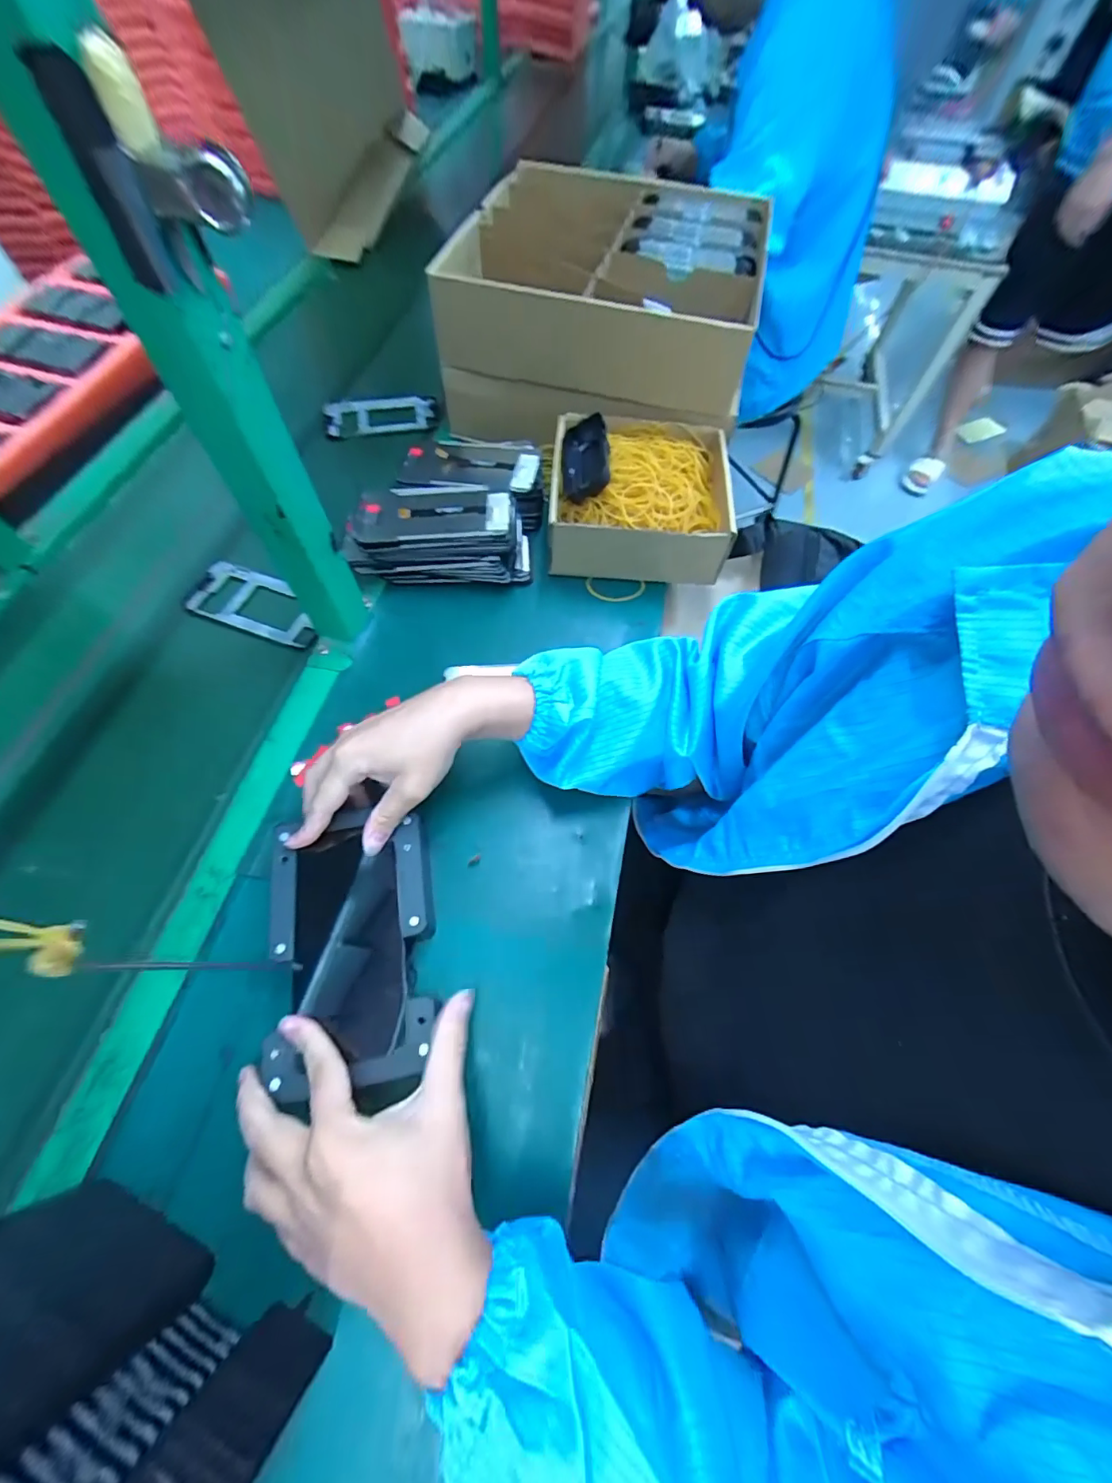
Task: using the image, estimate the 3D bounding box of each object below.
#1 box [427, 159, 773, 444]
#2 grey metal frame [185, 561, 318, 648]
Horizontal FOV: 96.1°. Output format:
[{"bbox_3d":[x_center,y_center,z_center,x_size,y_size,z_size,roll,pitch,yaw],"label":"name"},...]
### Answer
[{"bbox_3d":[0.059,-0.553,0.661,0.359,0.181,0.362,12,63,3],"label":"box"},{"bbox_3d":[-0.328,-0.155,0.550,0.154,0.009,0.078,18,63,6],"label":"grey metal frame"}]

